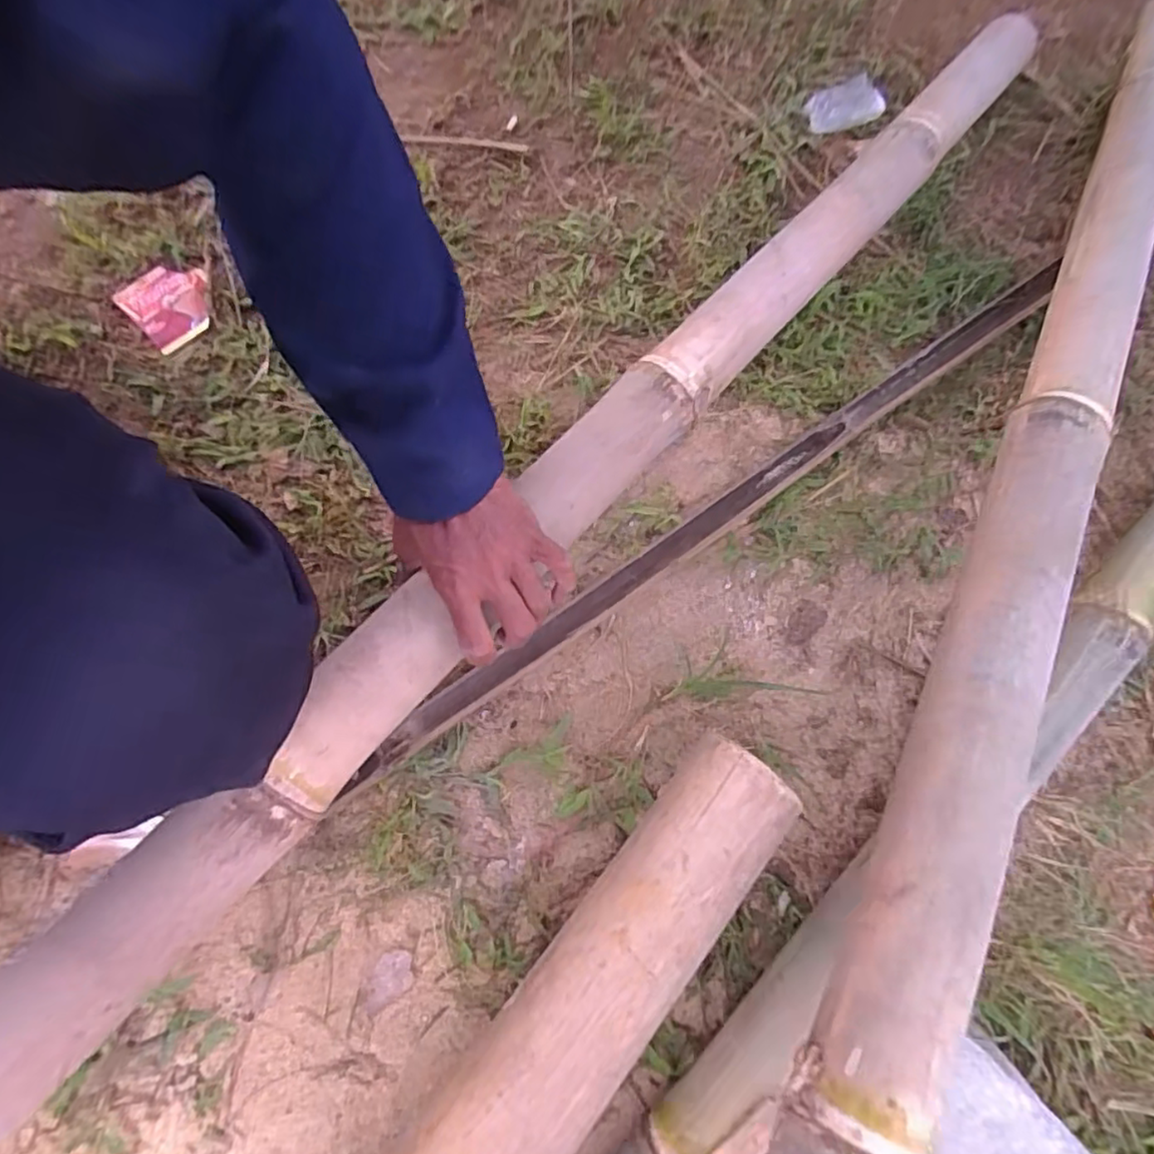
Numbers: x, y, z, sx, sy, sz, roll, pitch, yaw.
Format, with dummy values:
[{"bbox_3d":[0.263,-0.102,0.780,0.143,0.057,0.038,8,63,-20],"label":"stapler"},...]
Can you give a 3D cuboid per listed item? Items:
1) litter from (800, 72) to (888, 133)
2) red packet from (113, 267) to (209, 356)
[{"bbox_3d":[0.325,-0.582,0.813,0.093,0.016,0.058,-26,75,-8],"label":"litter"},{"bbox_3d":[-0.412,-0.280,0.671,0.082,0.007,0.088,-42,83,-15],"label":"red packet"}]

